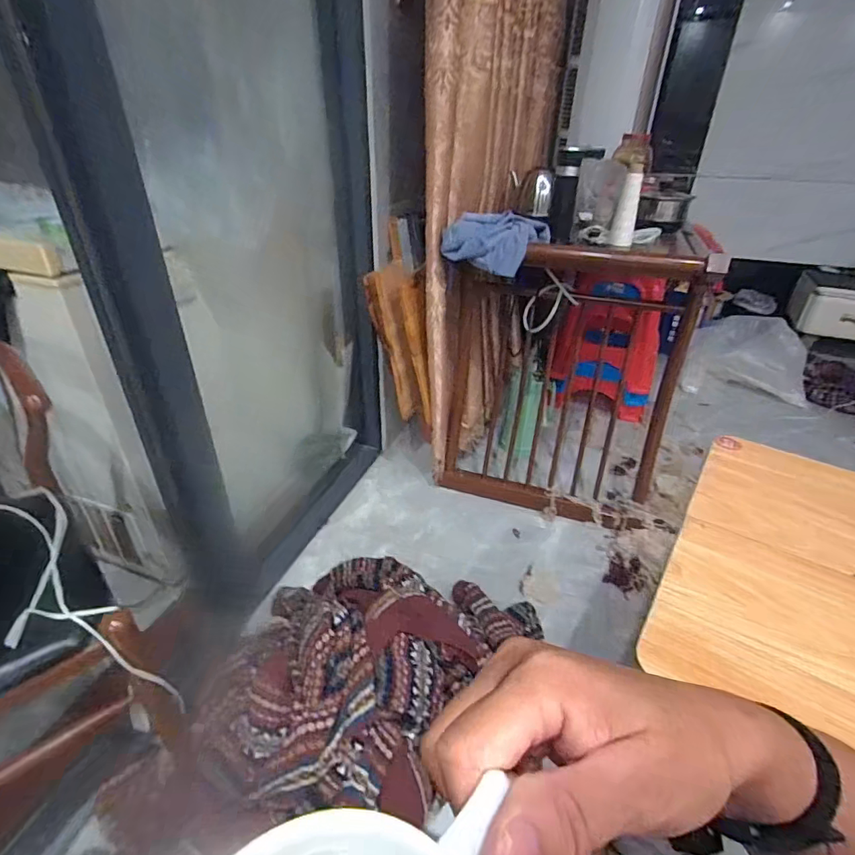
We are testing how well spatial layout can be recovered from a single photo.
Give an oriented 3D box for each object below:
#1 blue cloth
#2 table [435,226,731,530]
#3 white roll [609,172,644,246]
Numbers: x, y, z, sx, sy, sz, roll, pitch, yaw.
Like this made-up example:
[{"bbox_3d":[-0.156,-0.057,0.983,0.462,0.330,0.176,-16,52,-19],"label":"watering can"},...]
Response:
[{"bbox_3d":[0.145,-0.394,1.011,0.215,0.103,0.122,7,34,8],"label":"blue cloth"},{"bbox_3d":[0.389,-0.201,1.325,0.538,0.668,0.572,13,35,18],"label":"table"},{"bbox_3d":[0.400,-0.436,0.953,0.043,0.130,0.046,13,35,17],"label":"white roll"}]

